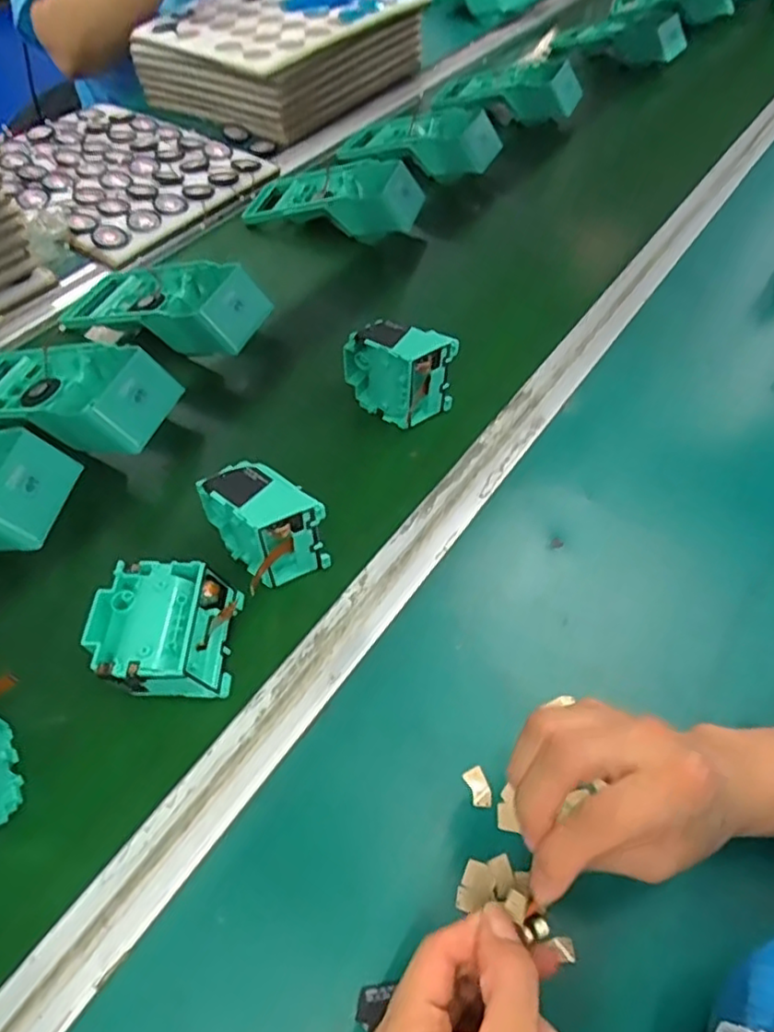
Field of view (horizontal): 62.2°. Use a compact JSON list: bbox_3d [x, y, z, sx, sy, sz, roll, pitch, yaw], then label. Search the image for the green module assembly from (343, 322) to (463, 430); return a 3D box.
[{"bbox_3d":[0.008,-0.114,0.507,0.083,0.074,0.039,25,58,16],"label":"green module assembly"}]

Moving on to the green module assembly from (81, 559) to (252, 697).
[{"bbox_3d":[-0.136,0.070,0.391,0.078,0.036,0.078,1,55,1],"label":"green module assembly"}]

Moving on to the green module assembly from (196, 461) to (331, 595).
[{"bbox_3d":[-0.082,0.004,0.418,0.052,0.070,0.073,-35,62,-22],"label":"green module assembly"}]

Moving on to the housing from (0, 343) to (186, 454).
[{"bbox_3d":[-0.268,-0.100,0.510,0.191,0.048,0.102,12,56,8],"label":"housing"}]

